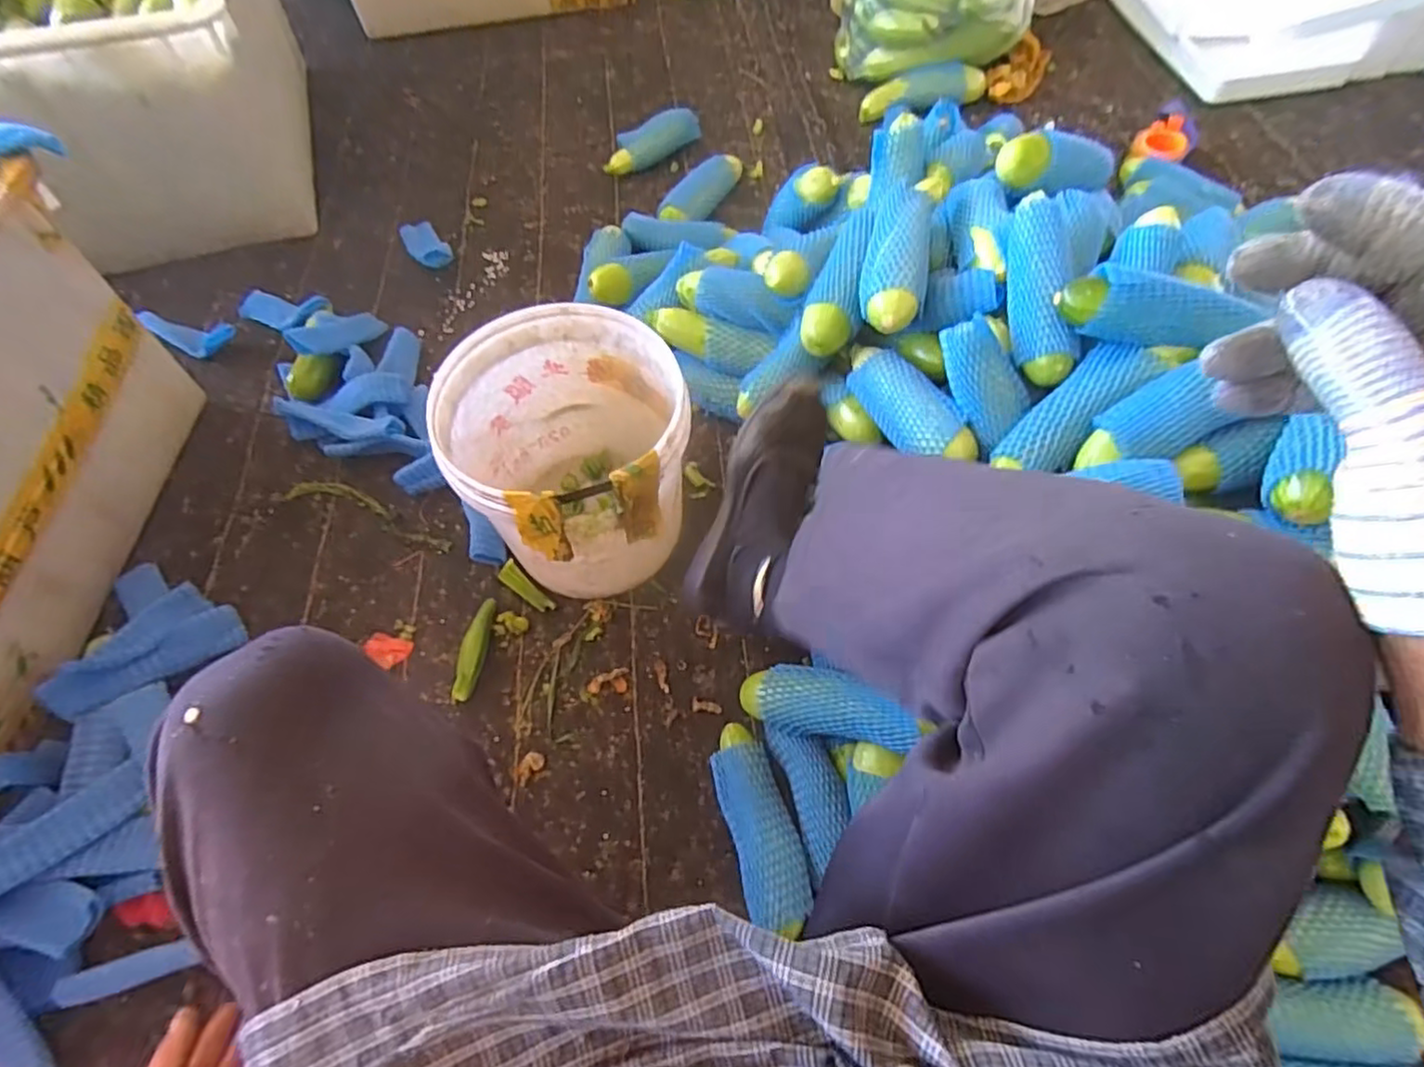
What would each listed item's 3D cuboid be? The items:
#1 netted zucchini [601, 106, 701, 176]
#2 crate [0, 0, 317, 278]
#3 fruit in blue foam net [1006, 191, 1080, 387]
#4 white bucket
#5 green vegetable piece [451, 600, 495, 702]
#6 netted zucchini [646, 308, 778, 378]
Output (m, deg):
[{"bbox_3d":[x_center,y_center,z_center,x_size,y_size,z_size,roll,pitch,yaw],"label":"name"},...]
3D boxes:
[{"bbox_3d":[-0.110,-0.731,1.276,0.214,0.054,0.069,-37,67,-18],"label":"netted zucchini"},{"bbox_3d":[-0.942,-0.766,1.112,0.457,0.377,0.574,-12,61,-6],"label":"crate"},{"bbox_3d":[0.337,-0.252,0.700,0.057,0.048,0.204,0,81,1],"label":"fruit in blue foam net"},{"bbox_3d":[-0.155,-0.074,0.792,0.244,0.256,0.262,0,61,0],"label":"white bucket"},{"bbox_3d":[-0.278,0.135,0.801,0.028,0.027,0.123,3,61,2],"label":"green vegetable piece"},{"bbox_3d":[-0.009,-0.262,0.922,0.182,0.049,0.050,26,64,14],"label":"netted zucchini"}]

